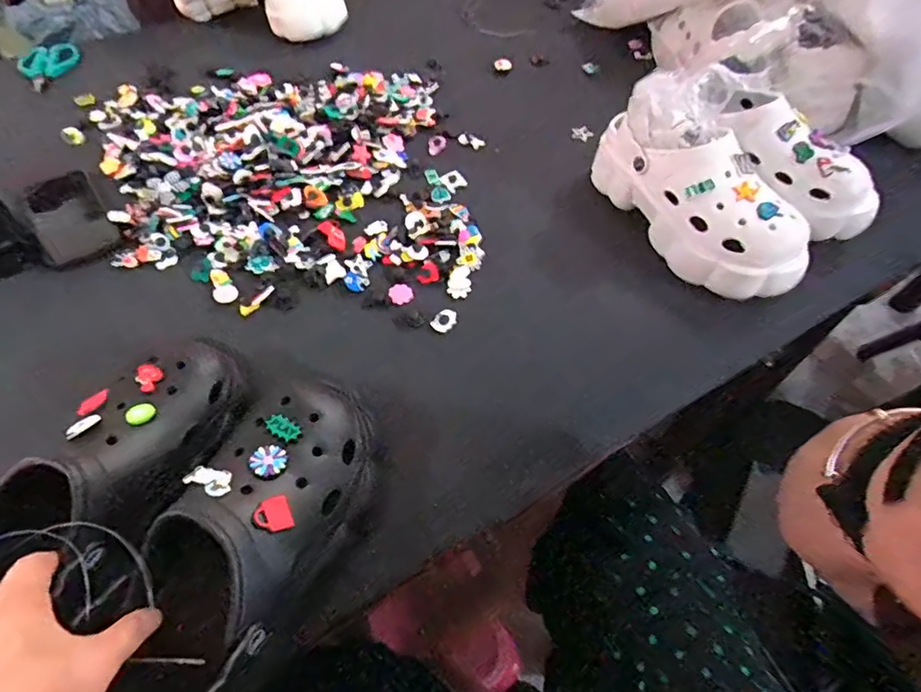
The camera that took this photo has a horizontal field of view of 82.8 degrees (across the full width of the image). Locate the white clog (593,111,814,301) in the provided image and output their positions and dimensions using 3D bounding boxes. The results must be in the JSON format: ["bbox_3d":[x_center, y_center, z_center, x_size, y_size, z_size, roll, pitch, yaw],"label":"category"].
[{"bbox_3d":[0.254,-0.160,0.571,0.092,0.098,0.260,-25,60,-16],"label":"white clog"}]

